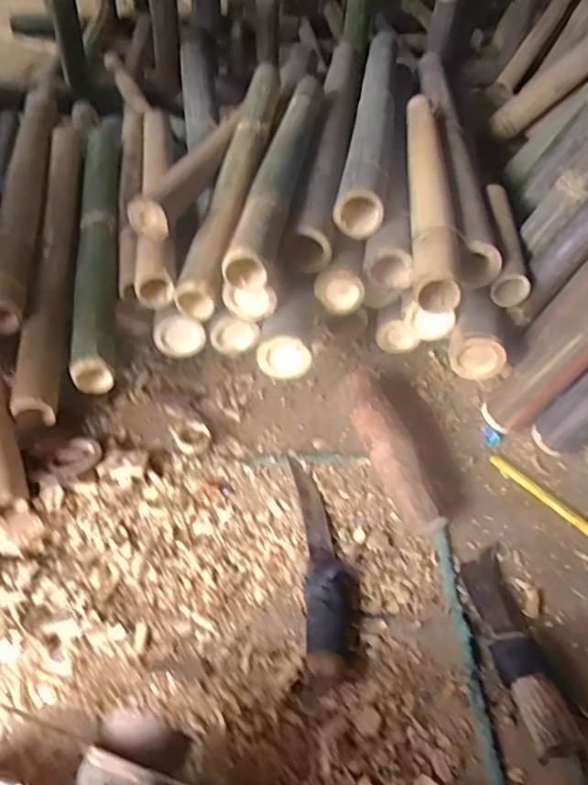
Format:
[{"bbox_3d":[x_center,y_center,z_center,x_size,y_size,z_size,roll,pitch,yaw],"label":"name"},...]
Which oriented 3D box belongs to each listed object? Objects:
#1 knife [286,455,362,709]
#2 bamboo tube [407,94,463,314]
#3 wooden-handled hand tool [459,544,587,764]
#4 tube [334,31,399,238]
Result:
[{"bbox_3d":[0.037,0.202,0.686,0.074,0.033,0.298,2,46,-2],"label":"knife"},{"bbox_3d":[0.215,-0.339,0.939,0.070,0.066,0.618,6,46,1],"label":"bamboo tube"},{"bbox_3d":[0.242,0.268,0.635,0.064,0.045,0.229,-3,47,-8],"label":"wooden-handled hand tool"},{"bbox_3d":[0.159,-0.547,1.121,0.081,0.079,0.833,9,46,4],"label":"tube"}]

